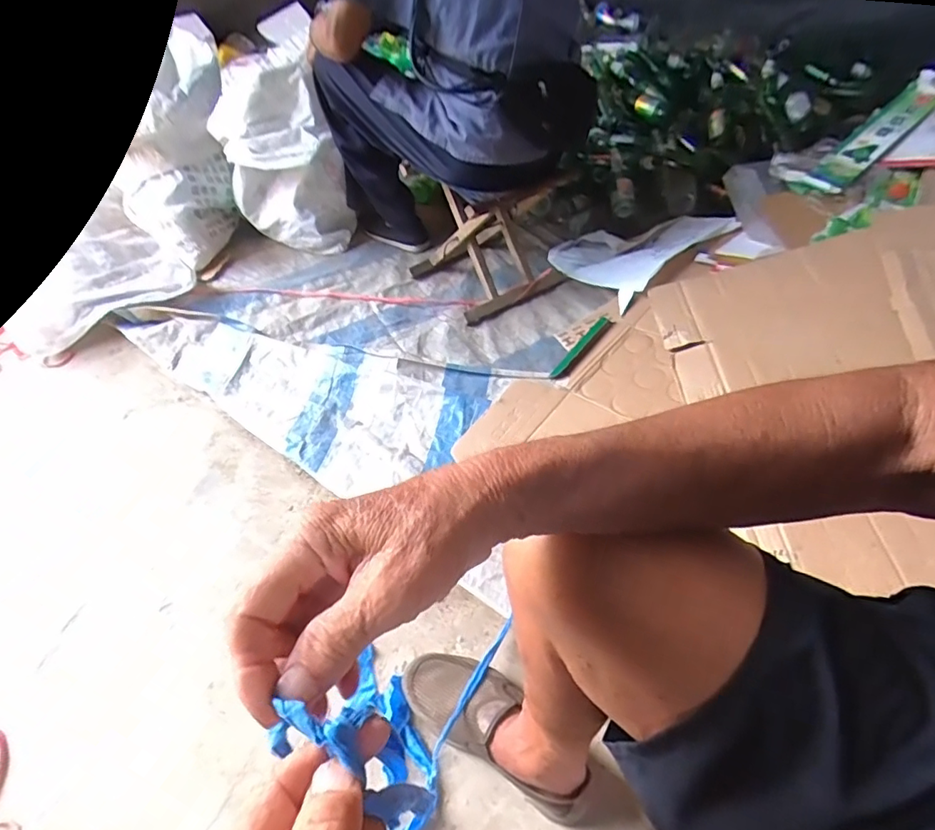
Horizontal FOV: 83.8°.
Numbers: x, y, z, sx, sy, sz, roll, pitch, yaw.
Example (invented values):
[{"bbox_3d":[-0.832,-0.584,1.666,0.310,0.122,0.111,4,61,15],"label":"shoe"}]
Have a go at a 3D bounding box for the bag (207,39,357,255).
[{"bbox_3d":[-0.516,-0.712,1.453,0.304,0.464,0.190,-18,51,-11],"label":"bag"}]

